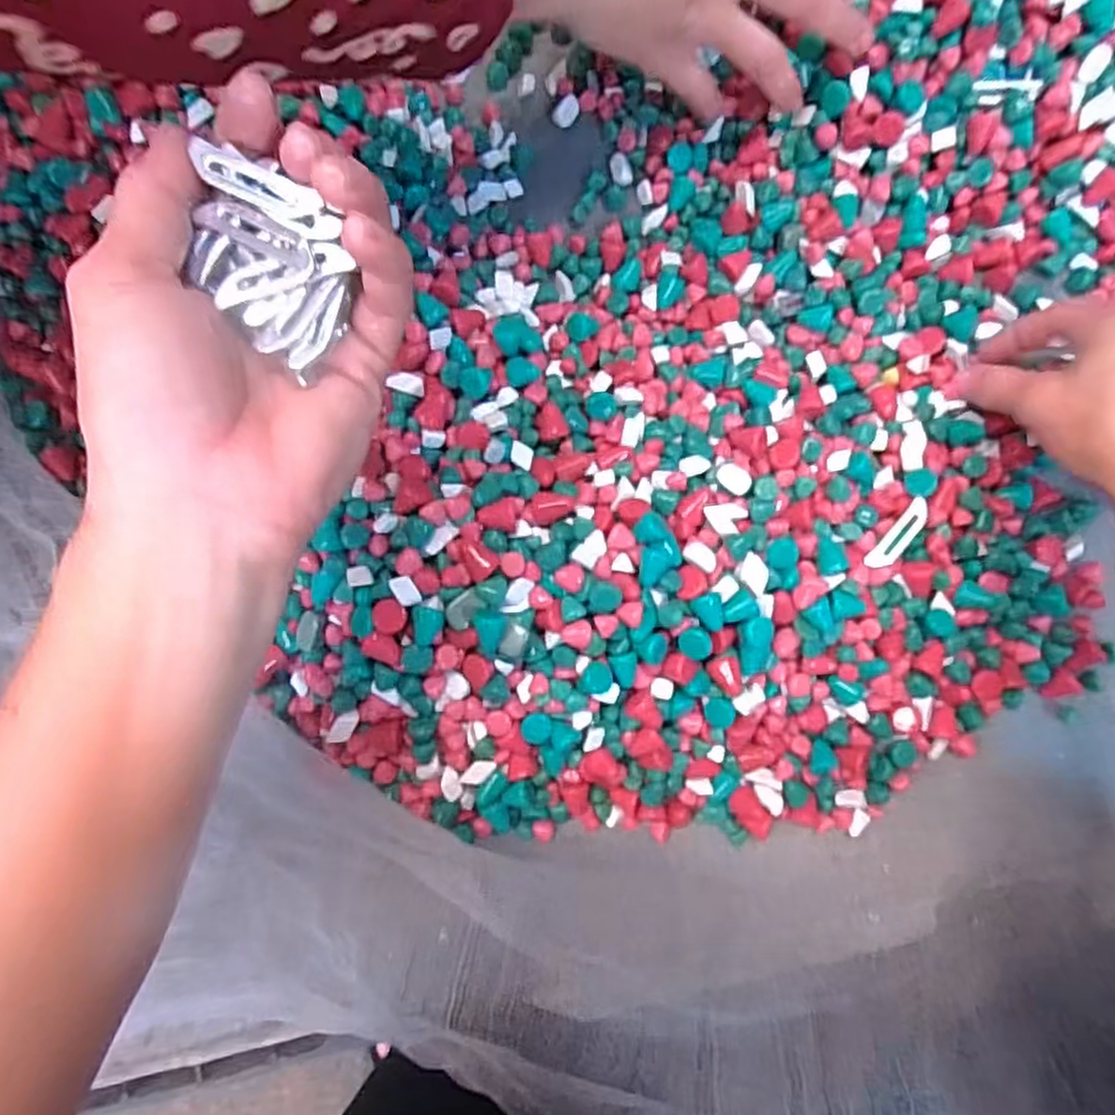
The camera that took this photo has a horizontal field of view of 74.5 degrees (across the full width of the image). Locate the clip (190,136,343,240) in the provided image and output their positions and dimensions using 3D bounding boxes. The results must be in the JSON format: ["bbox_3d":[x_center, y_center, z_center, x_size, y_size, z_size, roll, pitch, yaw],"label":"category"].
[{"bbox_3d":[-0.078,-0.098,0.198,0.042,0.004,0.011,31,89,0],"label":"clip"}]

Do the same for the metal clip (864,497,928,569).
[{"bbox_3d":[0.157,-0.010,0.337,0.010,0.004,0.041,39,82,27],"label":"metal clip"}]

